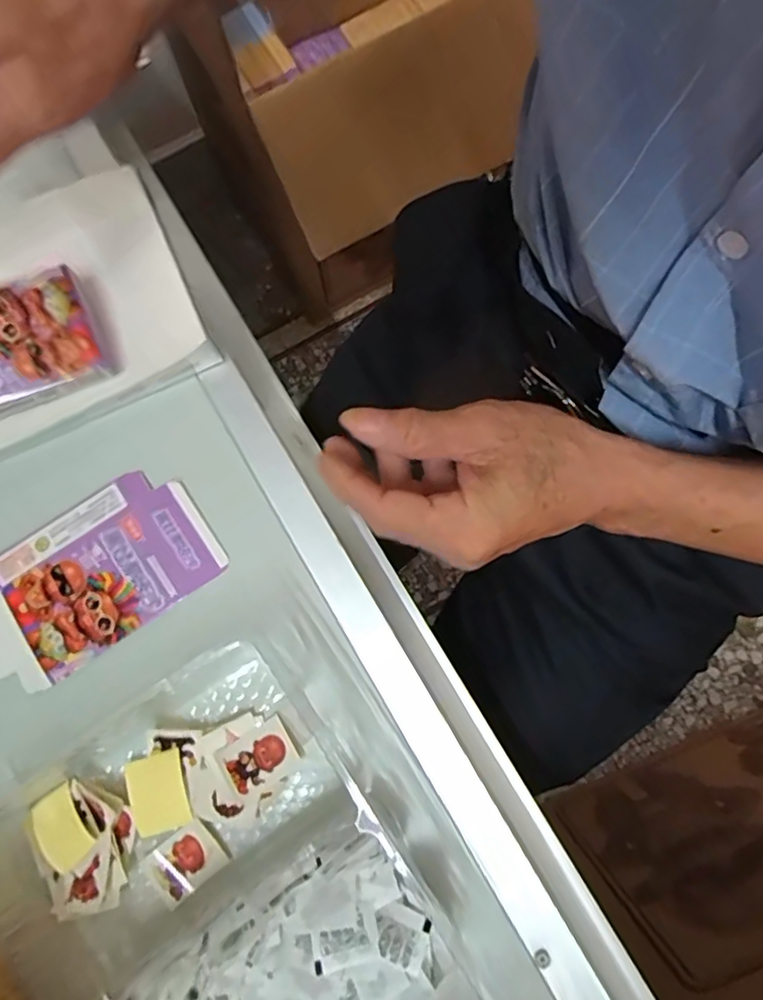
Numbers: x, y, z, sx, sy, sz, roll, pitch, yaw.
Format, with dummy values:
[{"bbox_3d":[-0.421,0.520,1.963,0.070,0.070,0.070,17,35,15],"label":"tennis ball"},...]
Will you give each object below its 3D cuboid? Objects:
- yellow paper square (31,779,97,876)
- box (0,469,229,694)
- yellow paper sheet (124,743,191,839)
[{"bbox_3d":[-0.171,0.176,0.308,0.028,0.011,0.038,-34,81,-5],"label":"yellow paper square"},{"bbox_3d":[-0.172,0.045,0.335,0.145,0.004,0.084,-35,81,-5],"label":"box"},{"bbox_3d":[-0.122,0.159,0.313,0.030,0.004,0.039,-19,80,-2],"label":"yellow paper sheet"}]

